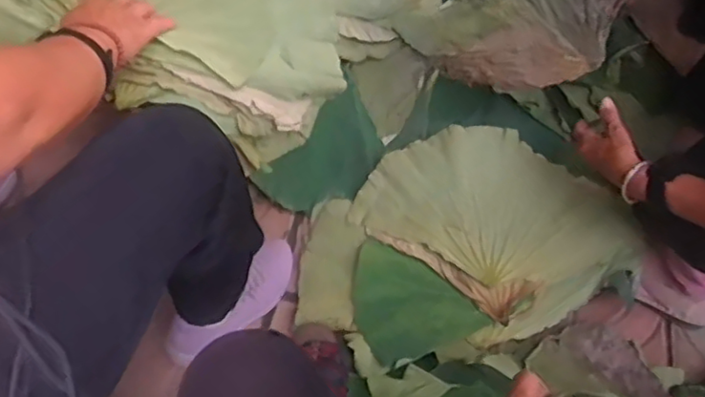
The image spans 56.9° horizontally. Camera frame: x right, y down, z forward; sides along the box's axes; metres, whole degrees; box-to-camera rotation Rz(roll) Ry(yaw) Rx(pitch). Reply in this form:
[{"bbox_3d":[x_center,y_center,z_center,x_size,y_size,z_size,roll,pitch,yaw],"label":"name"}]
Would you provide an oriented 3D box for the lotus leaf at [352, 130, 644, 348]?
[{"bbox_3d":[0.234,0.025,1.029,0.332,0.051,0.352,-32,65,-23],"label":"lotus leaf"}]

